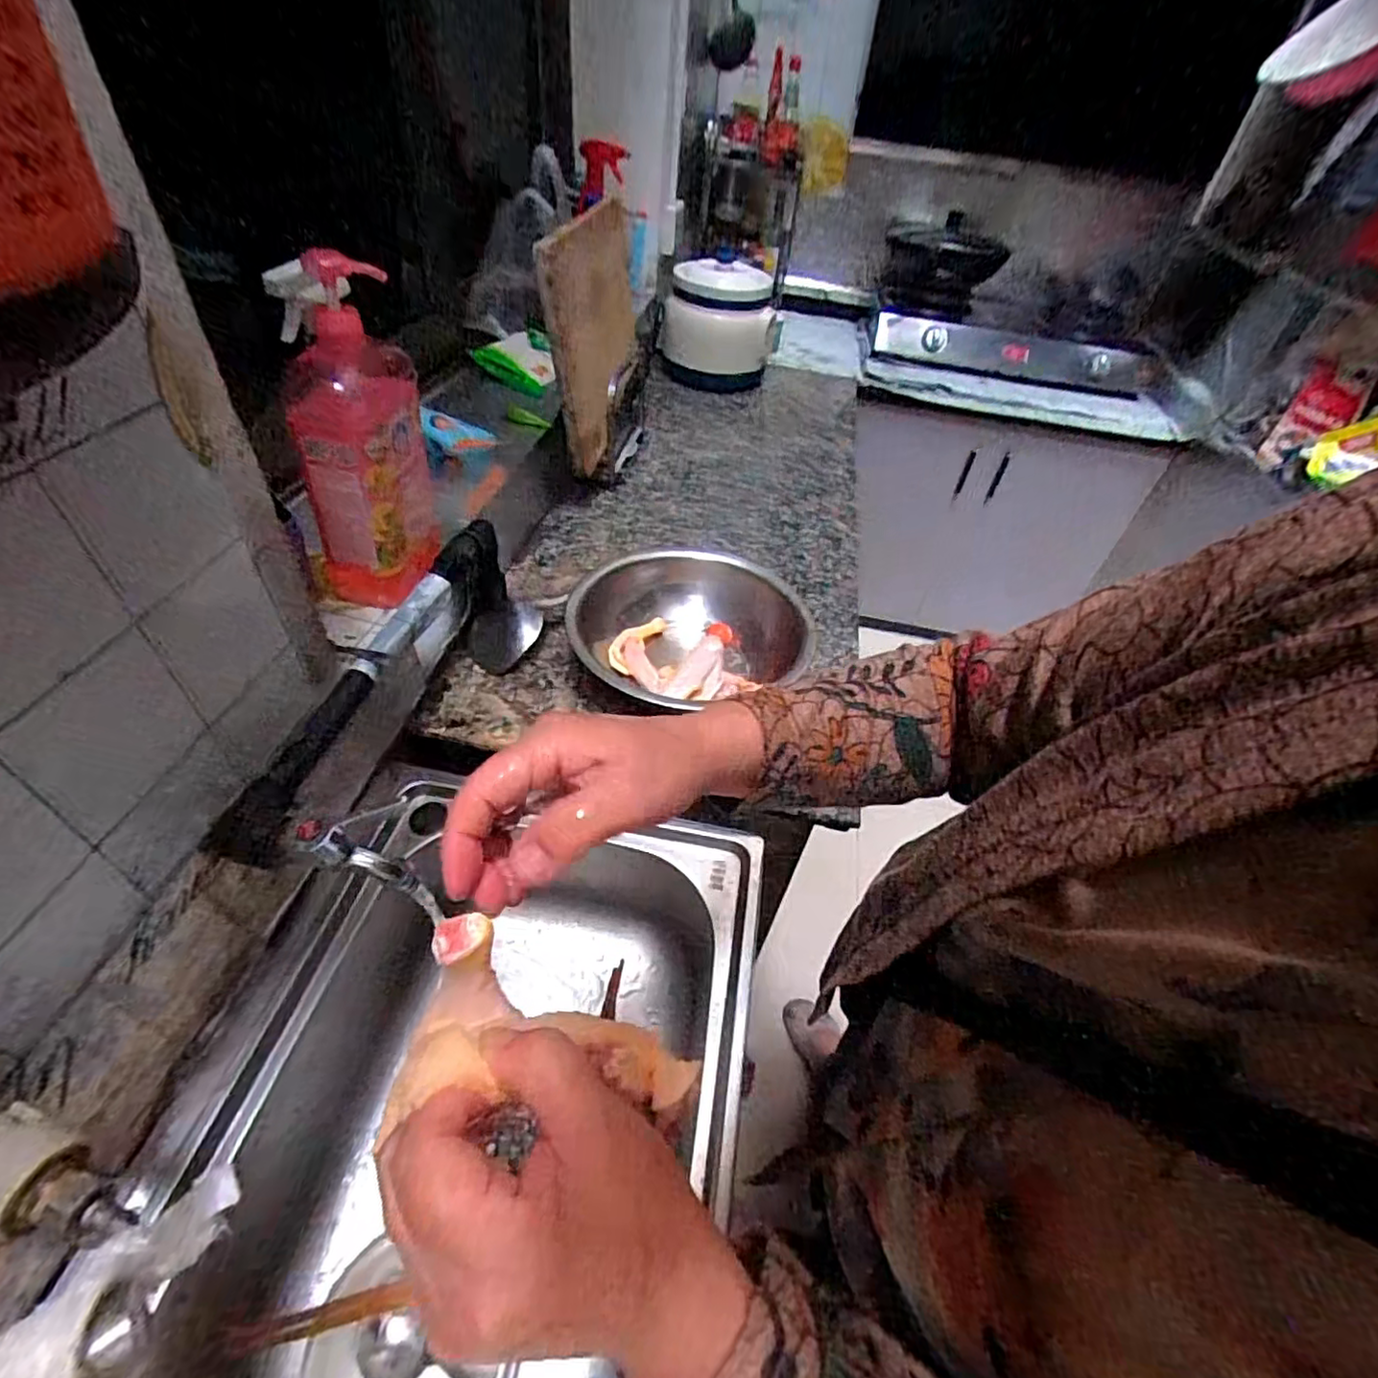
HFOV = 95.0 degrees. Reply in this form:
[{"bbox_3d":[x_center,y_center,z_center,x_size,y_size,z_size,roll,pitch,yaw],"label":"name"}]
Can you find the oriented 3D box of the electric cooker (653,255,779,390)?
[{"bbox_3d":[0.066,-0.846,1.448,0.259,0.229,0.298,5,45,-3],"label":"electric cooker"}]

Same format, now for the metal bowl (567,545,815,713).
[{"bbox_3d":[-0.003,-0.064,0.756,0.272,0.079,0.252,4,45,-4],"label":"metal bowl"}]

